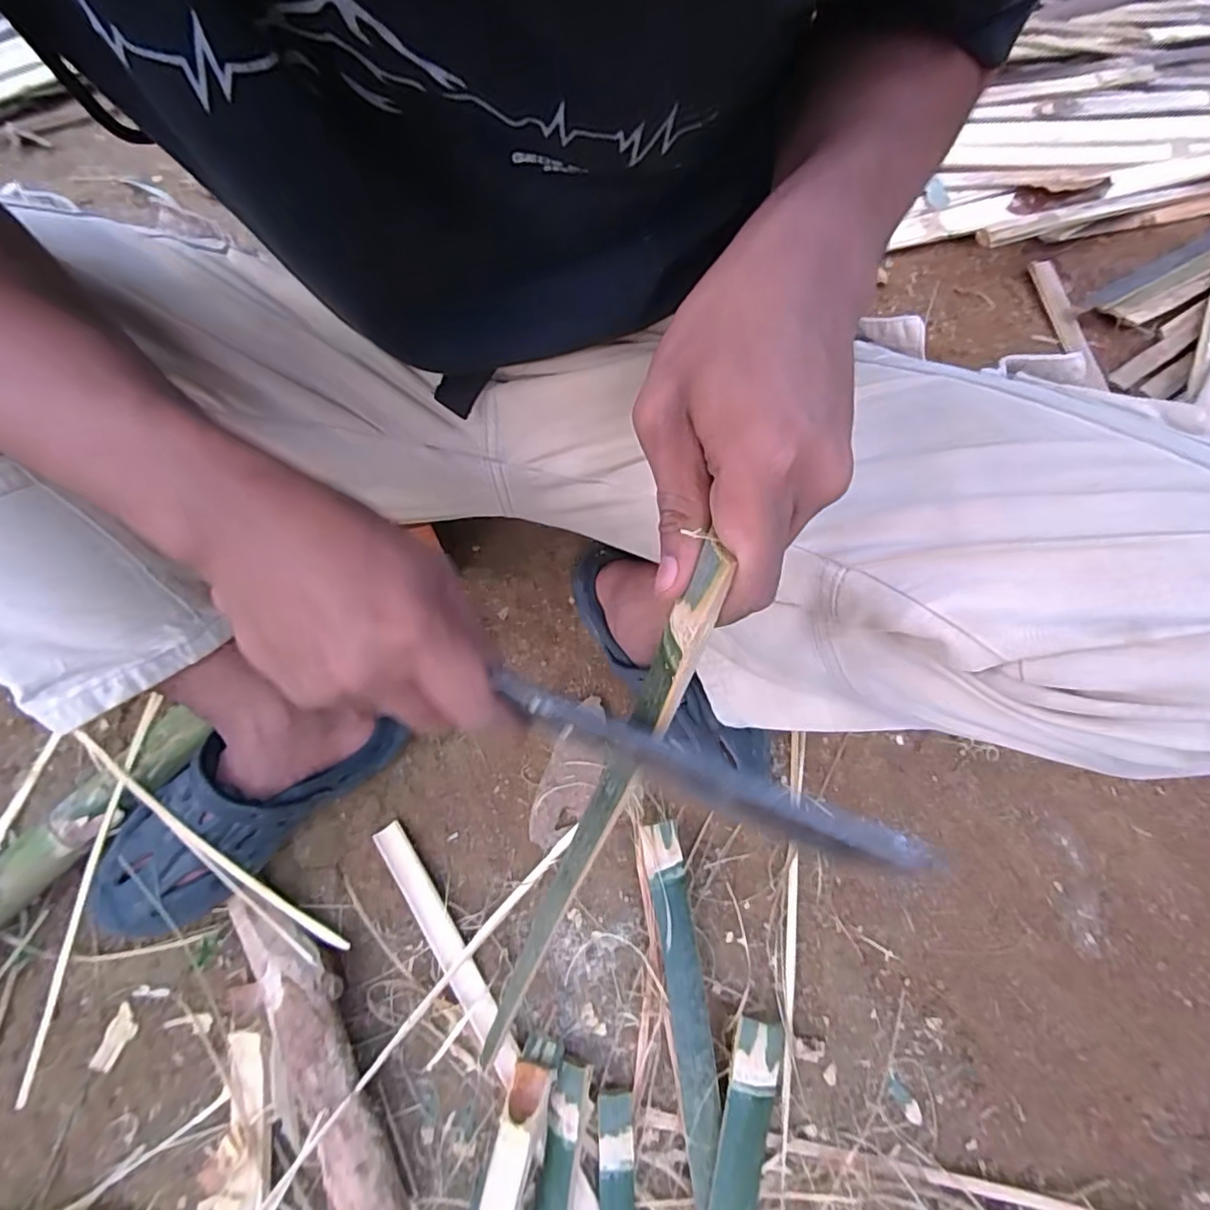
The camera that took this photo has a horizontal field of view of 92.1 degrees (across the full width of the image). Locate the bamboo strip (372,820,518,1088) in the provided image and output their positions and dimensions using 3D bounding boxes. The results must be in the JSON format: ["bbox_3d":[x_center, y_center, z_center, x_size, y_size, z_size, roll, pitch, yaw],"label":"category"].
[{"bbox_3d":[-0.139,0.291,0.502,0.027,0.016,0.220,-33,76,-9],"label":"bamboo strip"}]

